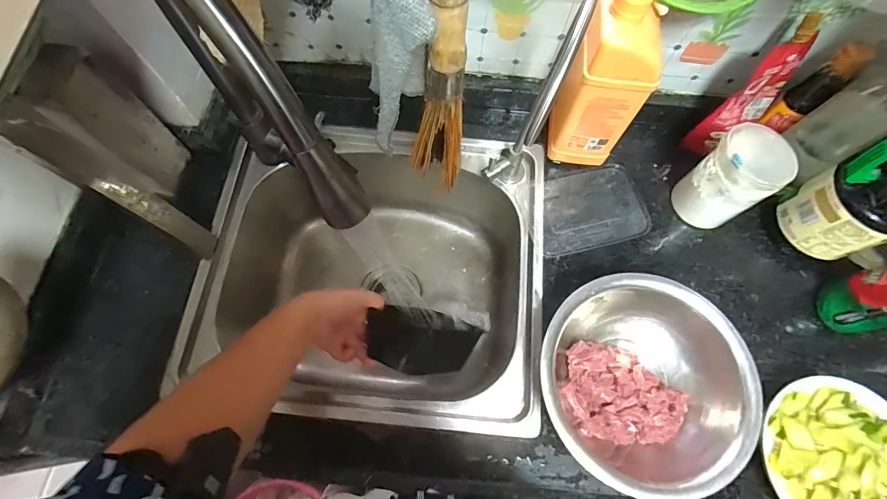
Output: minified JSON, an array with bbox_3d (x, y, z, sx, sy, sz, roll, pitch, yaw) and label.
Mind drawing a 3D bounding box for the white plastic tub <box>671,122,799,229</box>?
[{"bbox_3d":[0.362,-0.087,0.517,0.073,0.147,0.084,-36,75,-12],"label":"white plastic tub"}]

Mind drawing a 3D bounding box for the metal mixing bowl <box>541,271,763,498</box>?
[{"bbox_3d":[0.220,0.148,0.467,0.214,0.075,0.224,0,71,-1],"label":"metal mixing bowl"}]

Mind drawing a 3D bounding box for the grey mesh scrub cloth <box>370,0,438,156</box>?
[{"bbox_3d":[-0.035,-0.155,0.305,0.052,0.193,0.044,-10,71,-5],"label":"grey mesh scrub cloth"}]

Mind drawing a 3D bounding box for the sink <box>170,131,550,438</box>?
[{"bbox_3d":[-0.095,0.049,0.635,0.451,0.227,0.393,6,71,1],"label":"sink"}]

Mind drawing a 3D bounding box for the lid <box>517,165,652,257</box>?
[{"bbox_3d":[0.201,-0.058,0.576,0.165,0.012,0.118,-11,71,-5],"label":"lid"}]

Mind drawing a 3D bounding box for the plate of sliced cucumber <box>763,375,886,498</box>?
[{"bbox_3d":[0.449,0.237,0.458,0.164,0.036,0.168,0,71,-1],"label":"plate of sliced cucumber"}]

